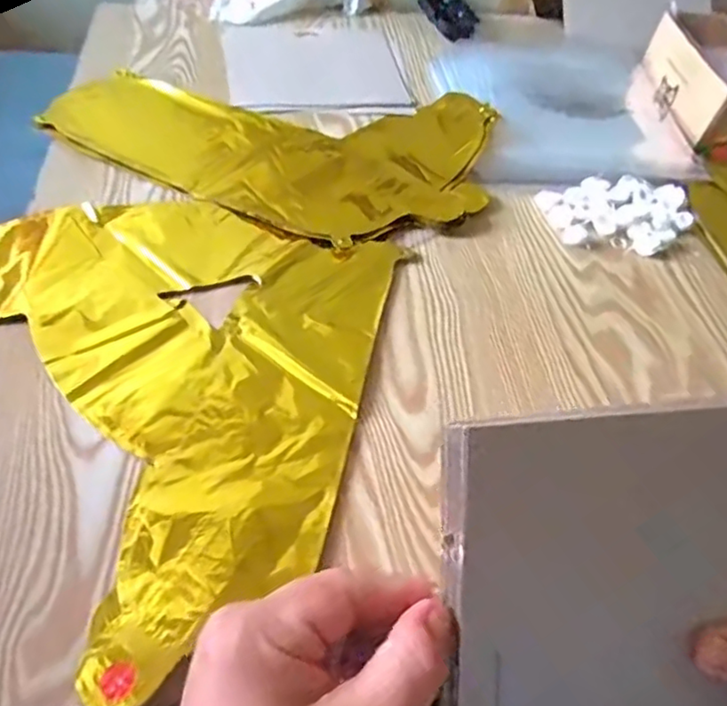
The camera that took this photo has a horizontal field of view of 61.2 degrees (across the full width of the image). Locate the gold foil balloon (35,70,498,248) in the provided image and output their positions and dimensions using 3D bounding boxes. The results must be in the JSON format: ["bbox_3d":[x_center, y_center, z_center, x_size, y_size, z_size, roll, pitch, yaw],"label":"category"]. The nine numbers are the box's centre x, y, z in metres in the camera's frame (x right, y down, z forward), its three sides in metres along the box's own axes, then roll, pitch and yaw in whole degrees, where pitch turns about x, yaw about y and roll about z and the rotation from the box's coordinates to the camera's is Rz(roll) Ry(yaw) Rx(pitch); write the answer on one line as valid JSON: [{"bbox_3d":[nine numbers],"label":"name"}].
[{"bbox_3d":[-0.084,-0.222,0.597,0.407,0.023,0.245,23,53,12],"label":"gold foil balloon"}]

